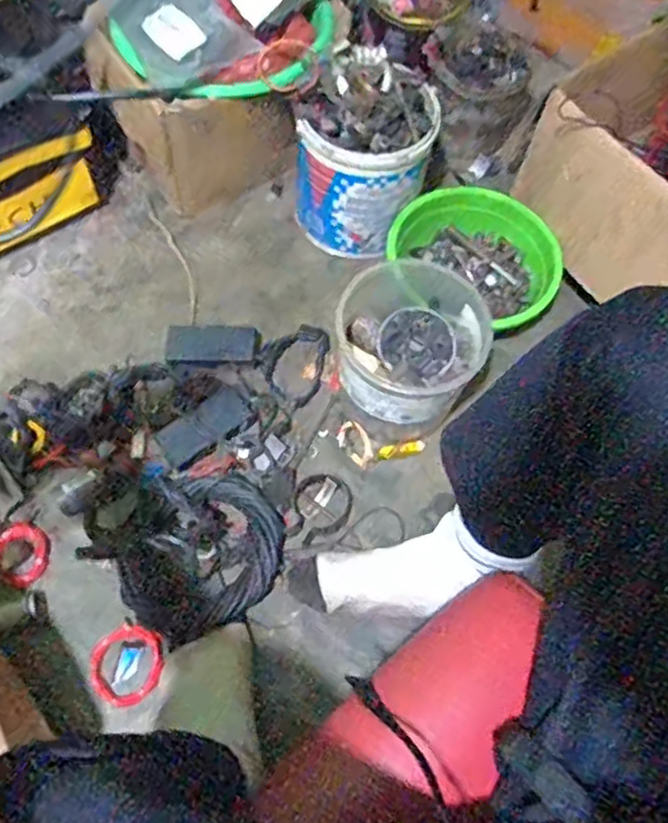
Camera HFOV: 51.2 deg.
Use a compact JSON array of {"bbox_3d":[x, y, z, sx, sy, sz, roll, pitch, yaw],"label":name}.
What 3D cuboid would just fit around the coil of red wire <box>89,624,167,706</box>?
[{"bbox_3d":[-0.222,0.273,0.756,0.081,0.012,0.076,2,63,-3],"label":"coil of red wire"}]

